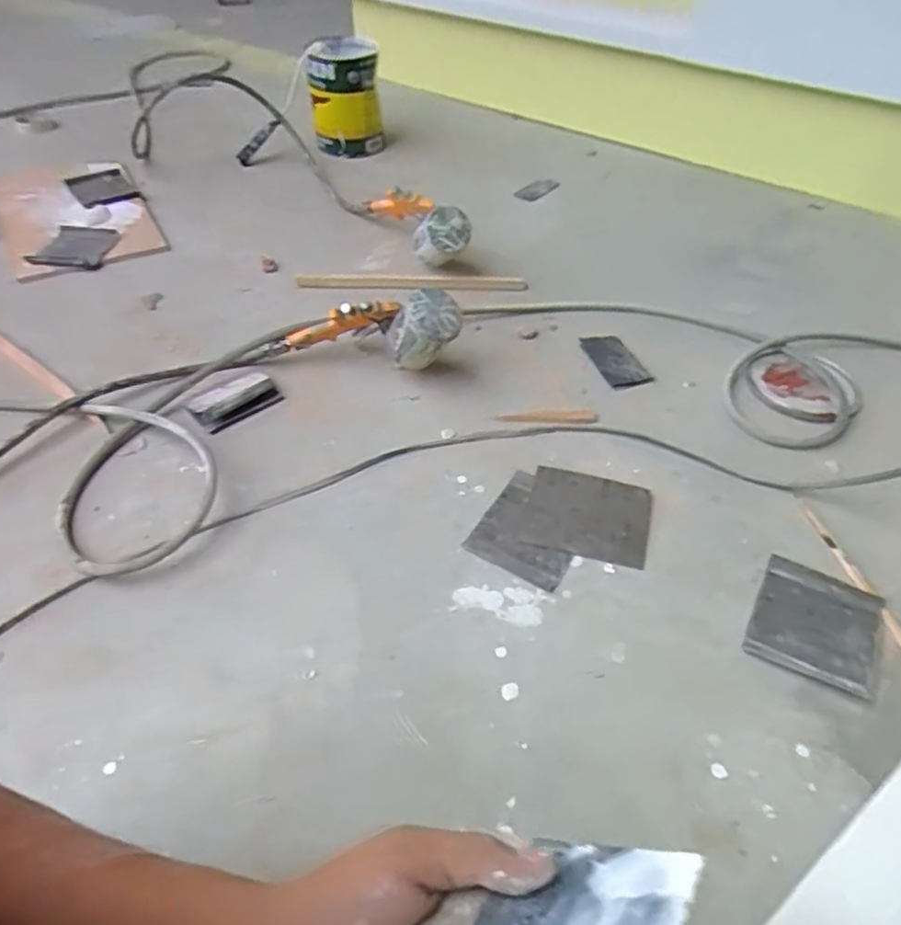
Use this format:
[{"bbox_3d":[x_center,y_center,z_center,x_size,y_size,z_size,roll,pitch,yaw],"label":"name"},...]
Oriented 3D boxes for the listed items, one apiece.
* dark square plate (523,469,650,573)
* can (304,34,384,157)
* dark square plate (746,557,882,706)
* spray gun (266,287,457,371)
[{"bbox_3d":[0.161,0.061,0.732,0.138,0.012,0.111,13,48,11],"label":"dark square plate"},{"bbox_3d":[-0.229,-0.814,1.389,0.158,0.199,0.158,-5,47,-6],"label":"can"},{"bbox_3d":[0.374,0.163,0.639,0.112,0.014,0.129,23,50,19],"label":"dark square plate"},{"bbox_3d":[-0.118,-0.196,0.865,0.278,0.129,0.096,16,48,13],"label":"spray gun"}]

